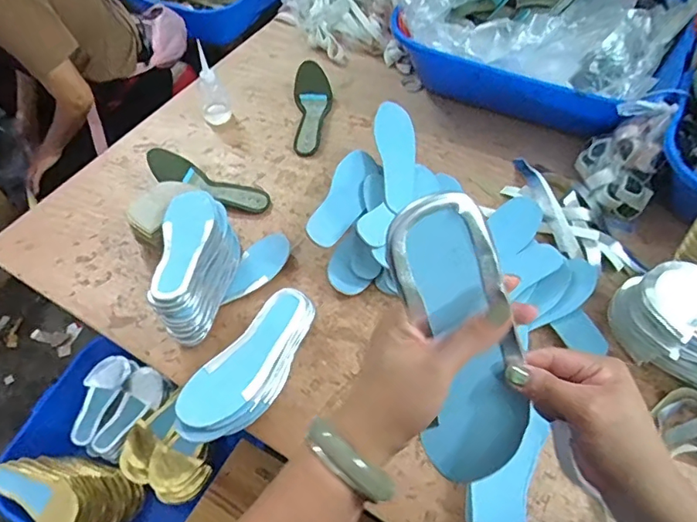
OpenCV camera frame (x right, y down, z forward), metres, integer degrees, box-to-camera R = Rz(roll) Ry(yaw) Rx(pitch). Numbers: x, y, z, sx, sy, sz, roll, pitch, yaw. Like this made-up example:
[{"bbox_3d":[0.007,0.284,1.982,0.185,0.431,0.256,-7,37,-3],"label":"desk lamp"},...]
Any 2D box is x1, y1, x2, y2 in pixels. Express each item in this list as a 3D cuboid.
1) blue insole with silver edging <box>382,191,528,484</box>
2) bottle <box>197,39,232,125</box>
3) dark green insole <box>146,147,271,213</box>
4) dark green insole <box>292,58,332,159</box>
[{"bbox_3d":[0.079,0.062,0.348,0.075,0.237,0.028,-30,34,-19],"label":"blue insole with silver edging"},{"bbox_3d":[-0.307,-0.386,1.135,0.063,0.163,0.053,-18,56,-12],"label":"bottle"},{"bbox_3d":[-0.284,-0.163,1.039,0.256,0.062,0.090,21,57,16],"label":"dark green insole"},{"bbox_3d":[-0.082,-0.354,1.174,0.090,0.052,0.268,-4,54,-1],"label":"dark green insole"}]

